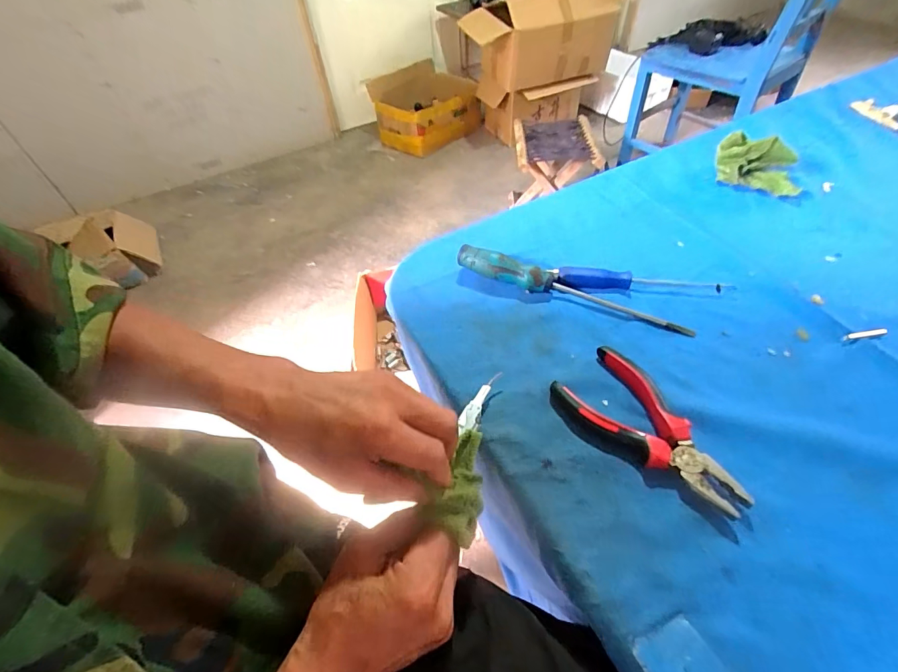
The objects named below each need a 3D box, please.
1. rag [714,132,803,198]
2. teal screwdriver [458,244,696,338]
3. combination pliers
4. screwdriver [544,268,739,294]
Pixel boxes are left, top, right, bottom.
[{"bbox_3d":[0.416,-0.232,0.569,0.101,0.052,0.057,19,53,21],"label":"rag"},{"bbox_3d":[0.127,-0.052,0.450,0.248,0.033,0.025,19,53,21],"label":"teal screwdriver"},{"bbox_3d":[0.159,0.076,0.342,0.086,0.020,0.154,-26,51,-17],"label":"combination pliers"},{"bbox_3d":[0.203,-0.062,0.459,0.181,0.016,0.027,1,49,6],"label":"screwdriver"}]

